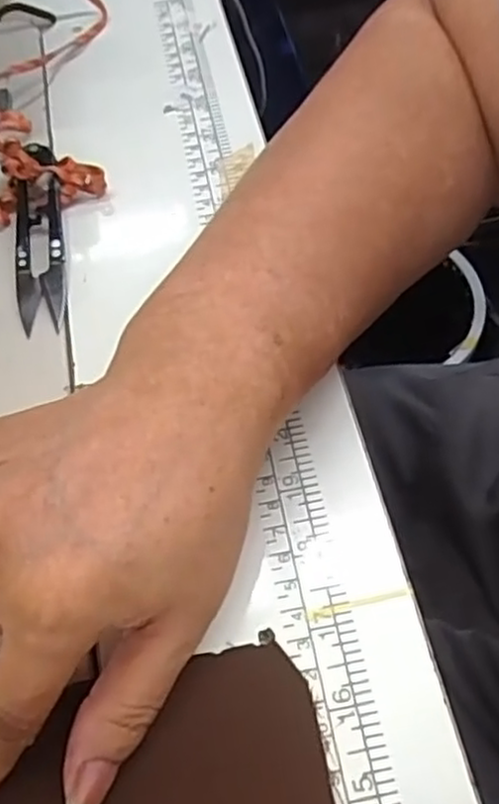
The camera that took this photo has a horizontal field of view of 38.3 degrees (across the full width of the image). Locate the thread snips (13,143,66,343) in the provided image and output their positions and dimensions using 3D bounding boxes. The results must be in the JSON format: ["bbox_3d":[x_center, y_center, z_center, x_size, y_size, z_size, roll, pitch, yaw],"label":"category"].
[{"bbox_3d":[-0.098,-0.078,0.329,0.024,0.017,0.098,-10,58,-4],"label":"thread snips"}]

